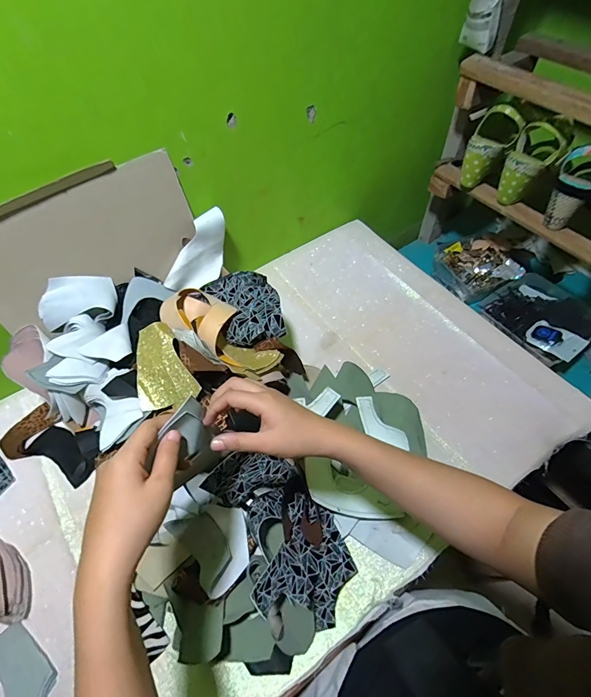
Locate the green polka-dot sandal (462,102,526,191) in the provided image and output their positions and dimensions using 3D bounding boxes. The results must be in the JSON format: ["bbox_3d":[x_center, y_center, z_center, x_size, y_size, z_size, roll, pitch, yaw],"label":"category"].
[{"bbox_3d":[0.353,-0.388,0.723,0.063,0.148,0.087,-17,55,-35],"label":"green polka-dot sandal"}]

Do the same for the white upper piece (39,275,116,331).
[{"bbox_3d":[-0.327,-0.073,0.563,0.105,0.067,0.042,-21,58,-13],"label":"white upper piece"}]

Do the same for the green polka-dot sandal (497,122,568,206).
[{"bbox_3d":[0.427,-0.334,0.690,0.078,0.128,0.067,30,61,20],"label":"green polka-dot sandal"}]

